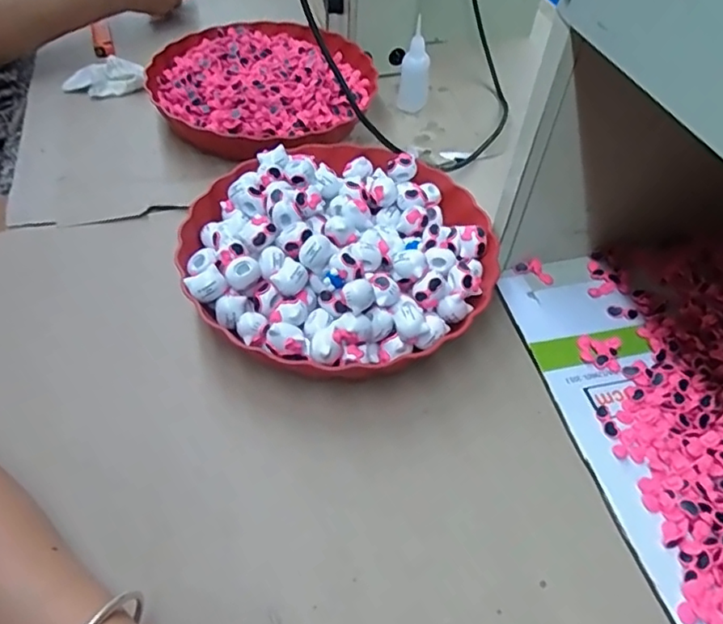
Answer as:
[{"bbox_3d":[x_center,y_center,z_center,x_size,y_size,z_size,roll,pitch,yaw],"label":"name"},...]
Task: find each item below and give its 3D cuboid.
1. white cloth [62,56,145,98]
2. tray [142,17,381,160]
[{"bbox_3d":[-0.304,-0.275,0.674,0.086,0.024,0.049,-20,54,-19],"label":"white cloth"},{"bbox_3d":[-0.102,-0.253,0.628,0.249,0.046,0.243,32,56,21],"label":"tray"}]

